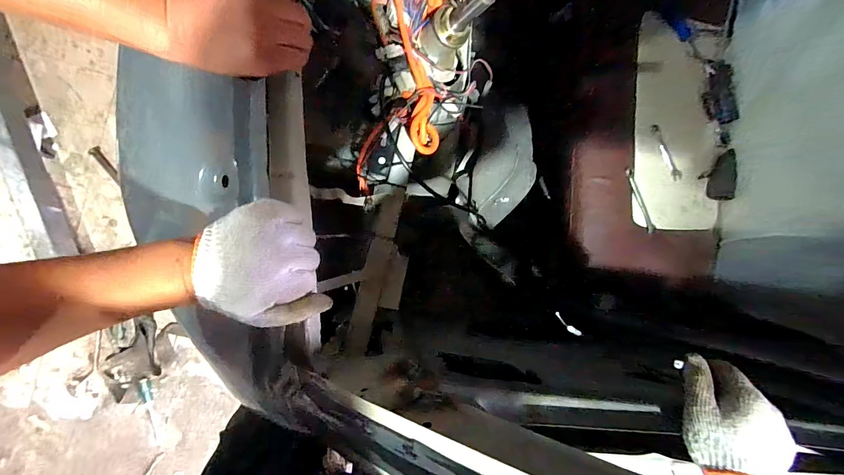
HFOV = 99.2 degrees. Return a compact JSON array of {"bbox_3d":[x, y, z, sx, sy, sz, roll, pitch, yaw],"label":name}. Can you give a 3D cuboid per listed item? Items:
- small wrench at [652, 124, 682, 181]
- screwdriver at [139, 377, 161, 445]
[{"bbox_3d":[0.561,-0.194,0.824,0.027,0.005,0.143,-31,96,-10],"label":"small wrench"},{"bbox_3d":[-0.989,0.632,1.301,0.042,0.020,0.257,-5,95,-7],"label":"screwdriver"}]

